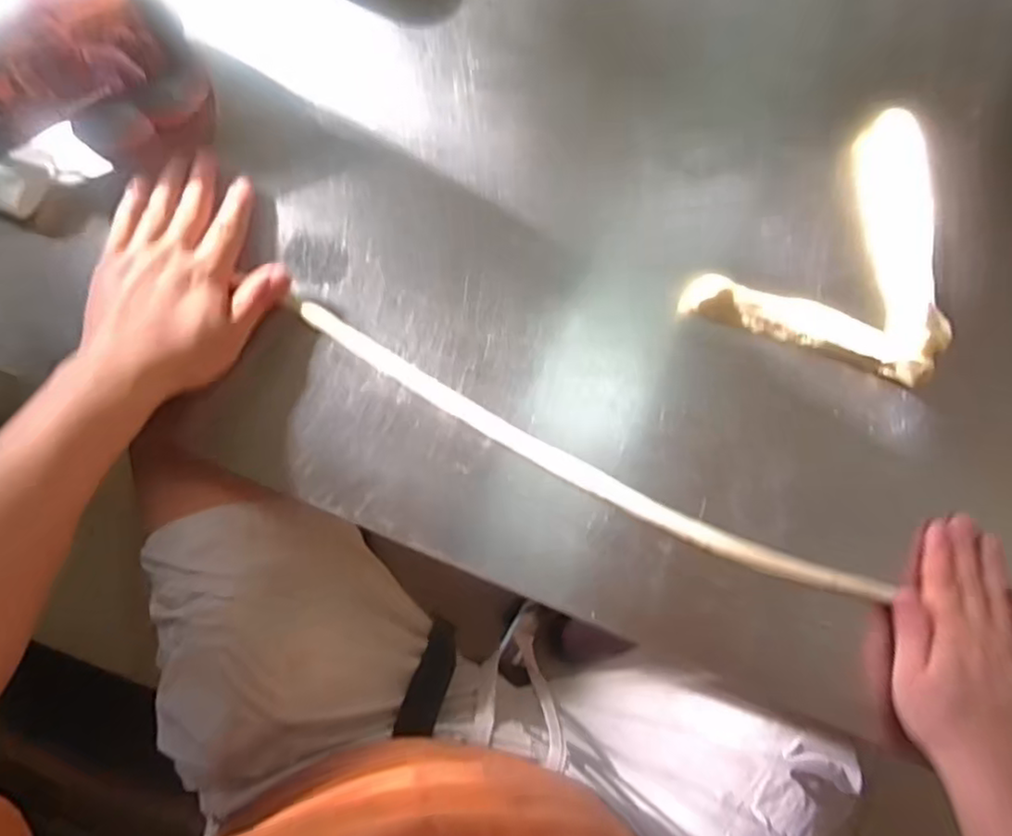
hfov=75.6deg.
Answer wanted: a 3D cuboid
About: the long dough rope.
[{"bbox_3d":[0.062,0.035,0.505,0.503,0.013,0.038,27,80,0],"label":"long dough rope"}]

